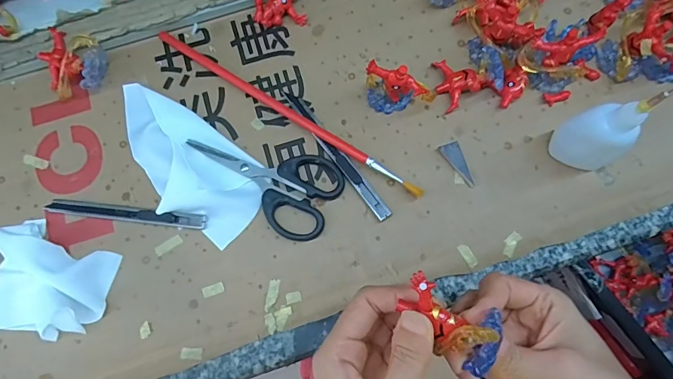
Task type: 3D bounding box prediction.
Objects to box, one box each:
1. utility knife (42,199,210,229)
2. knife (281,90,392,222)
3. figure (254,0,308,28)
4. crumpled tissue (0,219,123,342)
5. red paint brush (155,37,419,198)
[{"bbox_3d":[-0.165,0.018,0.326,0.128,0.011,0.011,6,76,2],"label":"utility knife"},{"bbox_3d":[-0.001,-0.031,0.337,0.013,0.007,0.134,-35,78,-7],"label":"knife"},{"bbox_3d":[-0.051,-0.164,0.364,0.043,0.023,0.041,-7,76,-1],"label":"figure"},{"bbox_3d":[-0.210,0.066,0.304,0.083,0.028,0.077,9,76,3],"label":"crumpled tissue"},{"bbox_3d":[-0.044,-0.066,0.345,0.261,0.013,0.008,34,79,8],"label":"red paint brush"}]

